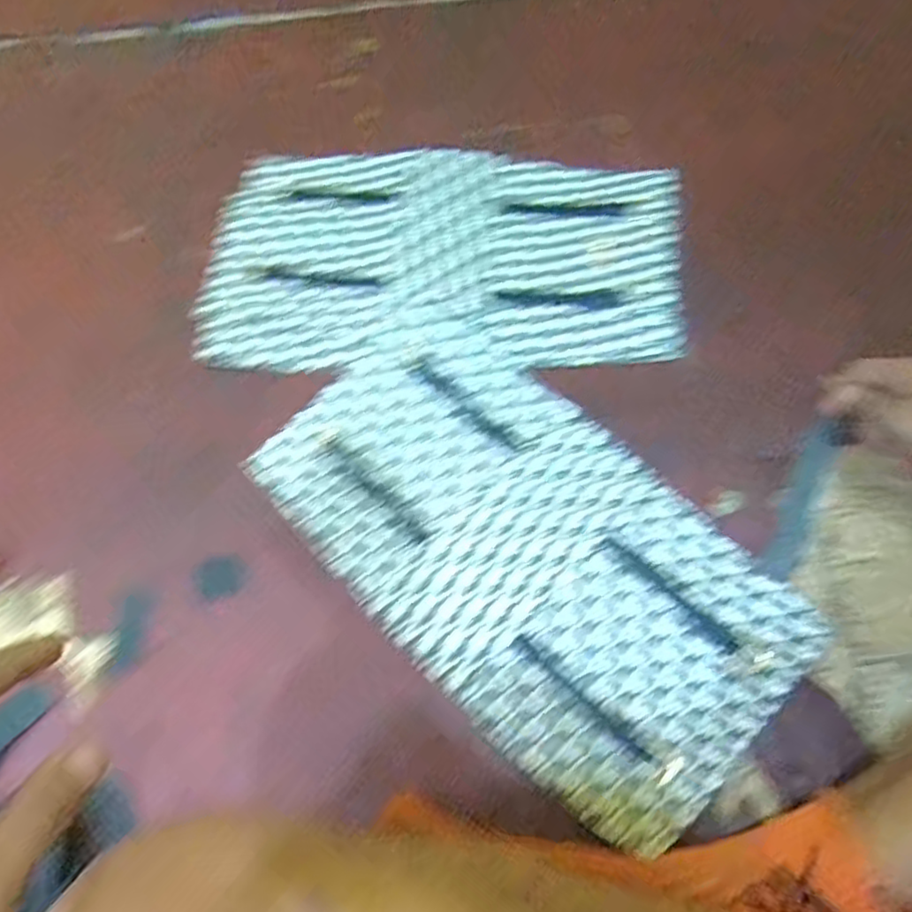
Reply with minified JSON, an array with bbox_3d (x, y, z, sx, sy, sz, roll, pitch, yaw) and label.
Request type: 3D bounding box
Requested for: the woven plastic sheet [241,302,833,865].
[{"bbox_3d":[0.047,0.064,0.538,0.228,0.015,0.409,-42,71,-15],"label":"woven plastic sheet"}]

